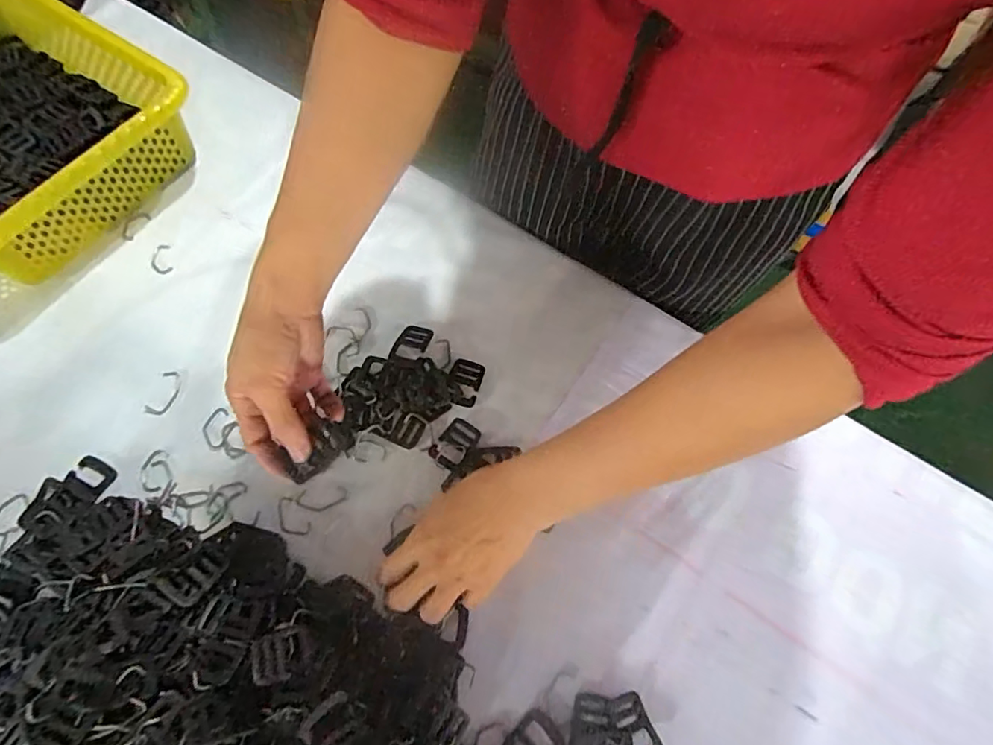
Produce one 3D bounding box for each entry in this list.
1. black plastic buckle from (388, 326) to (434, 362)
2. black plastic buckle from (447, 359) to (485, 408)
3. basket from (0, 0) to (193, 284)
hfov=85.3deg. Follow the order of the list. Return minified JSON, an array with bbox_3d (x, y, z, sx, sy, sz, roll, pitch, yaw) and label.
[{"bbox_3d":[-0.080,-0.026,0.504,0.032,0.006,0.039,19,67,5],"label":"black plastic buckle"},{"bbox_3d":[-0.029,0.008,0.492,0.030,0.004,0.043,17,67,4],"label":"black plastic buckle"},{"bbox_3d":[-0.499,-0.255,0.528,0.352,0.102,0.247,33,69,11],"label":"basket"}]

